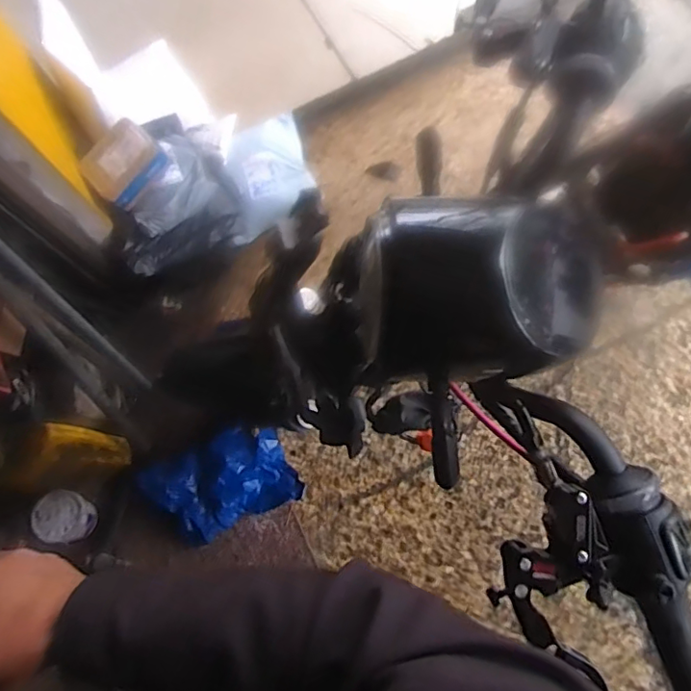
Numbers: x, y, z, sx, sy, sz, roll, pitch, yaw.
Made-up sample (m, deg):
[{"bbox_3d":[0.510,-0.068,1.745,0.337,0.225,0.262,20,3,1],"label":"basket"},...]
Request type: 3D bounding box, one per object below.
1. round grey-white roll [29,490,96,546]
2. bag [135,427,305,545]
[{"bbox_3d":[-0.670,0.408,1.337,0.112,0.092,0.114,-1,73,4],"label":"round grey-white roll"},{"bbox_3d":[-0.309,0.337,1.368,0.350,0.105,0.221,-26,73,-3],"label":"bag"}]

